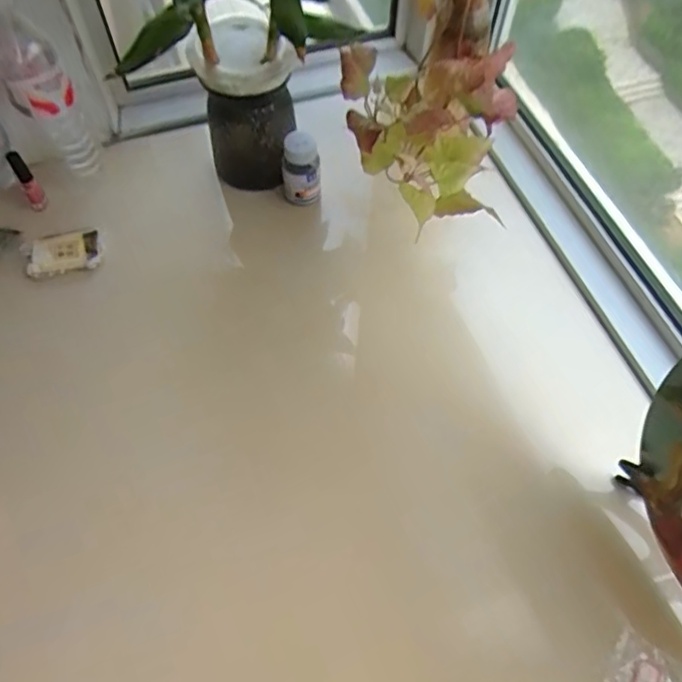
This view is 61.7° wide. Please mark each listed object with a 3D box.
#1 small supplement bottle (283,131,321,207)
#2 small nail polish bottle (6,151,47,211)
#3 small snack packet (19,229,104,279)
[{"bbox_3d":[-0.047,-0.200,0.666,0.044,0.081,0.041,-4,61,-3],"label":"small supplement bottle"},{"bbox_3d":[-0.365,-0.182,0.666,0.021,0.087,0.018,-32,66,-17],"label":"small nail polish bottle"},{"bbox_3d":[-0.315,-0.099,0.644,0.089,0.013,0.053,-14,62,-8],"label":"small snack packet"}]

